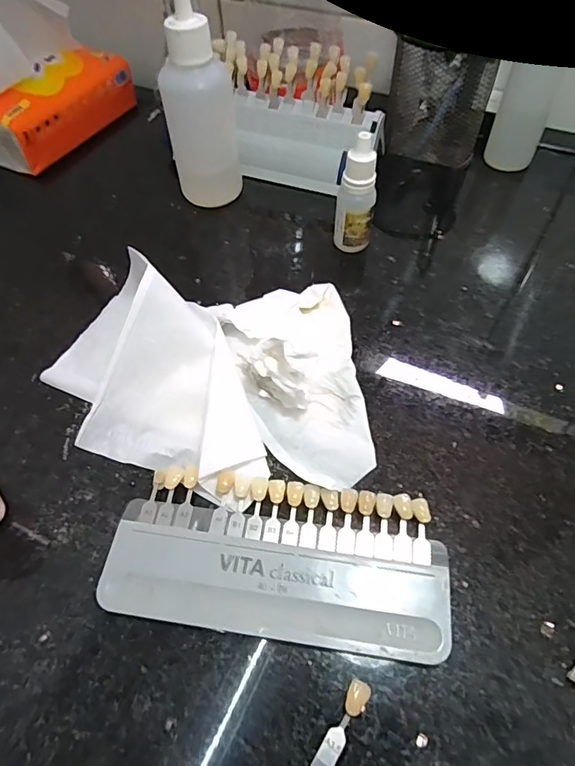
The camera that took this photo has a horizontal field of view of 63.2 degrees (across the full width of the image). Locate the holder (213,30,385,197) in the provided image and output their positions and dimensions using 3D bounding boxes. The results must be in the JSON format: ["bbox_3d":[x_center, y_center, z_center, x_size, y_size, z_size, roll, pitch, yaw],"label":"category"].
[{"bbox_3d":[0.007,-0.196,0.353,0.127,0.081,0.057,16,57,13],"label":"holder"}]

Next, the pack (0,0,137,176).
[{"bbox_3d":[-0.269,-0.334,0.502,0.090,0.128,0.170,23,60,17],"label":"pack"}]

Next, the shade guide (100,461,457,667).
[{"bbox_3d":[-0.004,0.077,0.209,0.144,0.009,0.066,6,55,7],"label":"shade guide"}]

